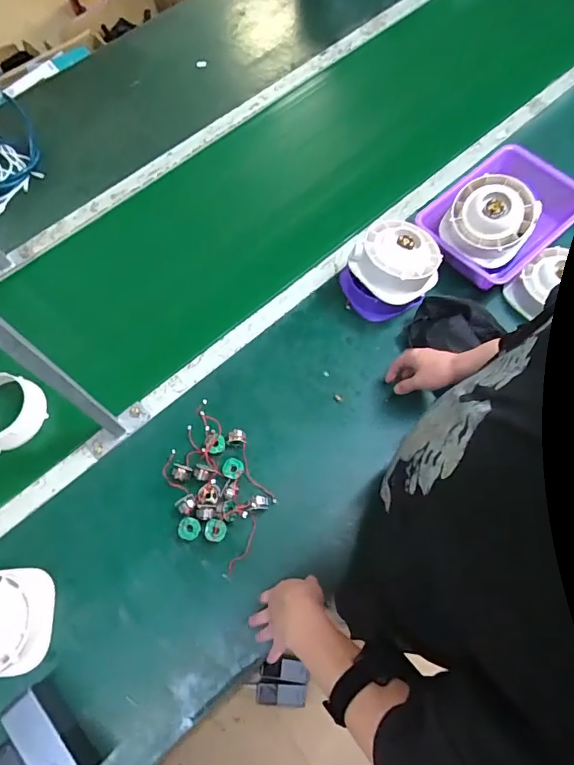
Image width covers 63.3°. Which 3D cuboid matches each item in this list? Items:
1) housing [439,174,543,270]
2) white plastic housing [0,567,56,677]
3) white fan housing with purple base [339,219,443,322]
[{"bbox_3d":[0.338,-0.277,0.779,0.137,0.047,0.137,40,107,17],"label":"housing"},{"bbox_3d":[-0.410,0.337,0.657,0.141,0.044,0.133,-3,68,1],"label":"white plastic housing"},{"bbox_3d":[0.180,-0.197,0.809,0.147,0.127,0.141,-1,68,2],"label":"white fan housing with purple base"}]

